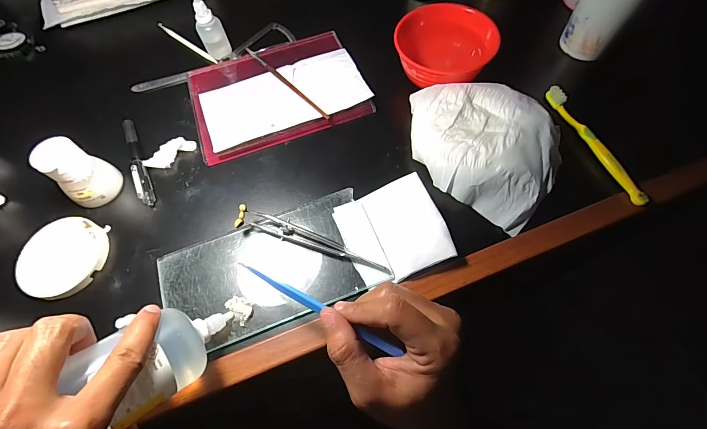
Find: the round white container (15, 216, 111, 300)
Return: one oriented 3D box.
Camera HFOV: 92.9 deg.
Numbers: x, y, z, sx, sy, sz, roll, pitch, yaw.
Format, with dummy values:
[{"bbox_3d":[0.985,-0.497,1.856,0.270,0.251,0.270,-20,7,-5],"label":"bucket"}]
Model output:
[{"bbox_3d":[-0.280,0.041,0.324,0.075,0.016,0.076,-1,65,1],"label":"round white container"}]

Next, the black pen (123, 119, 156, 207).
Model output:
[{"bbox_3d":[-0.239,-0.062,0.369,0.012,0.014,0.124,-25,67,-10],"label":"black pen"}]

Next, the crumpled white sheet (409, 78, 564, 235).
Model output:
[{"bbox_3d":[0.124,-0.076,0.340,0.167,0.039,0.125,37,71,16],"label":"crumpled white sheet"}]

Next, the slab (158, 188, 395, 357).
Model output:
[{"bbox_3d":[-0.073,0.050,0.311,0.197,0.012,0.103,-20,67,-8],"label":"slab"}]

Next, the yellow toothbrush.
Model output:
[{"bbox_3d":[0.249,-0.075,0.353,0.009,0.021,0.155,-17,66,-6],"label":"yellow toothbrush"}]

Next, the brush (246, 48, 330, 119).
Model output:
[{"bbox_3d":[-0.083,-0.160,0.400,0.008,0.004,0.160,-39,70,-15],"label":"brush"}]

